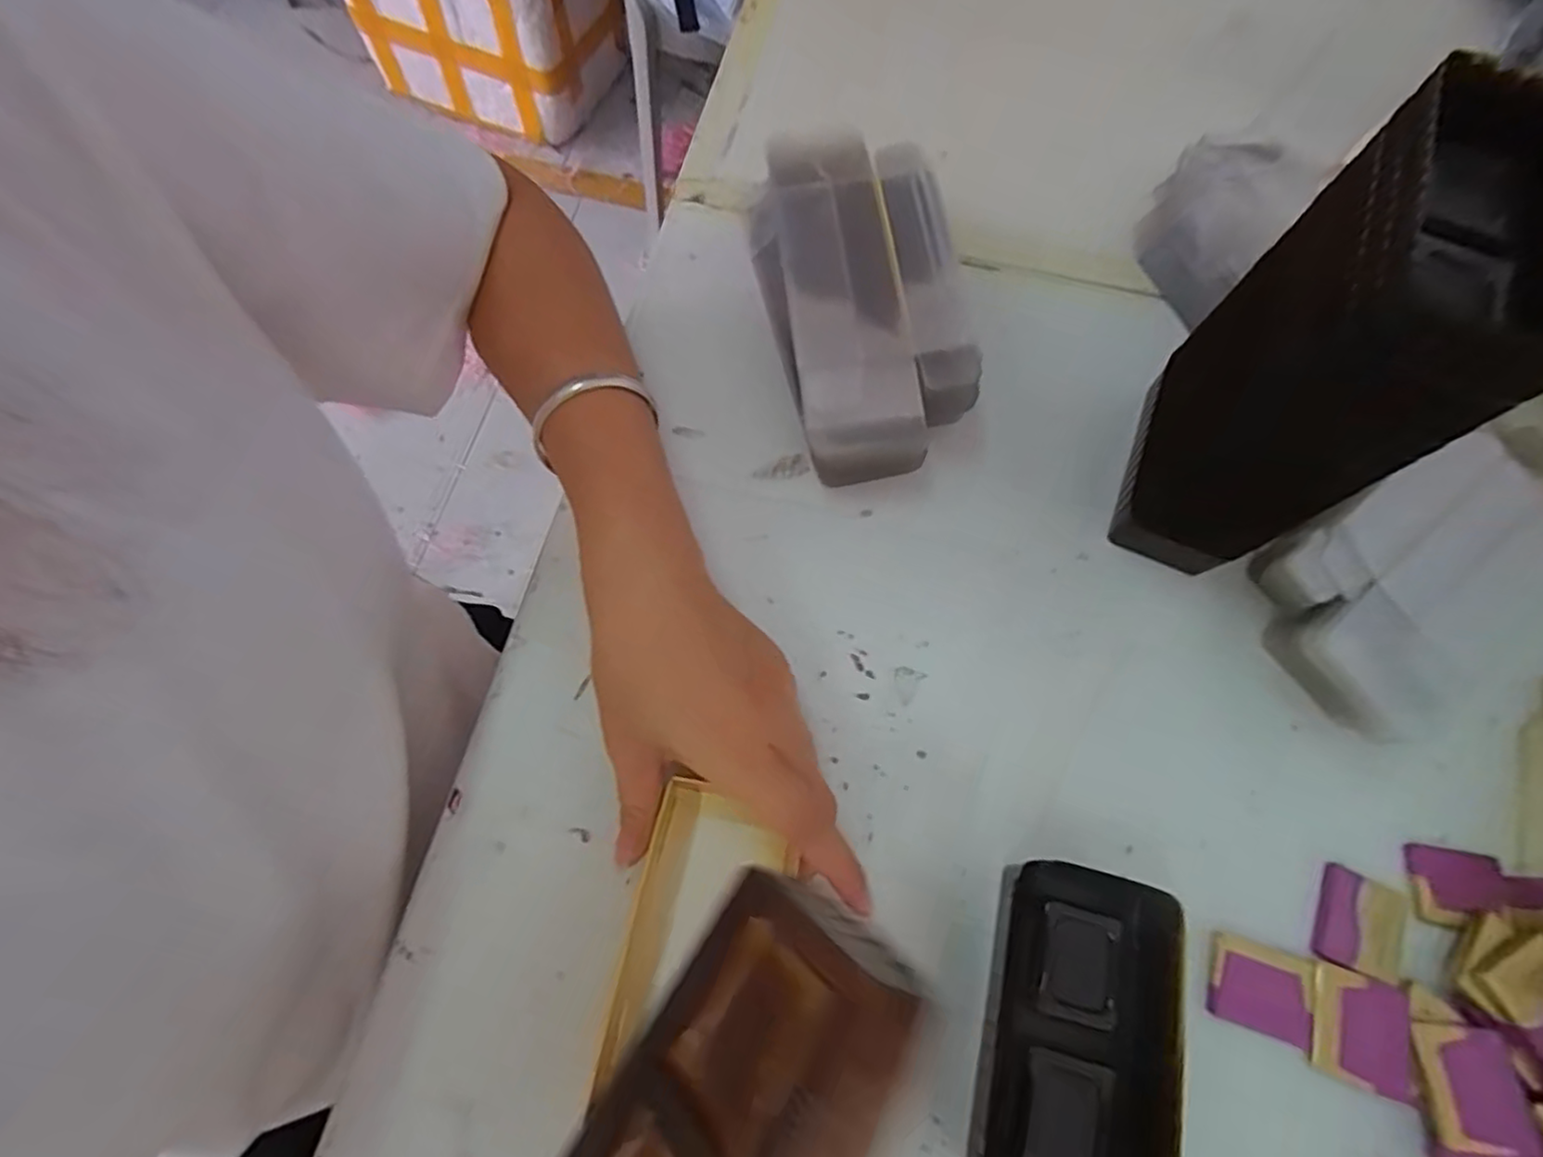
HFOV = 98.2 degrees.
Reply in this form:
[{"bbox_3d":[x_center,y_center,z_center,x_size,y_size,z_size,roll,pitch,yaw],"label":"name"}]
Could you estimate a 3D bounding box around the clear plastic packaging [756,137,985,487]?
[{"bbox_3d":[0.046,-0.149,0.363,0.093,0.054,0.192,-7,68,-5],"label":"clear plastic packaging"}]

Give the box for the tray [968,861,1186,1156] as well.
[{"bbox_3d":[0.111,0.170,0.247,0.060,0.042,0.114,15,68,4],"label":"tray"}]

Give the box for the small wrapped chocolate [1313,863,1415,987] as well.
[{"bbox_3d":[0.250,0.146,0.280,0.035,0.004,0.040,26,70,8],"label":"small wrapped chocolate"}]

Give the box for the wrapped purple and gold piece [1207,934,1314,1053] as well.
[{"bbox_3d":[0.199,0.167,0.272,0.040,0.004,0.032,18,69,5],"label":"wrapped purple and gold piece"}]

